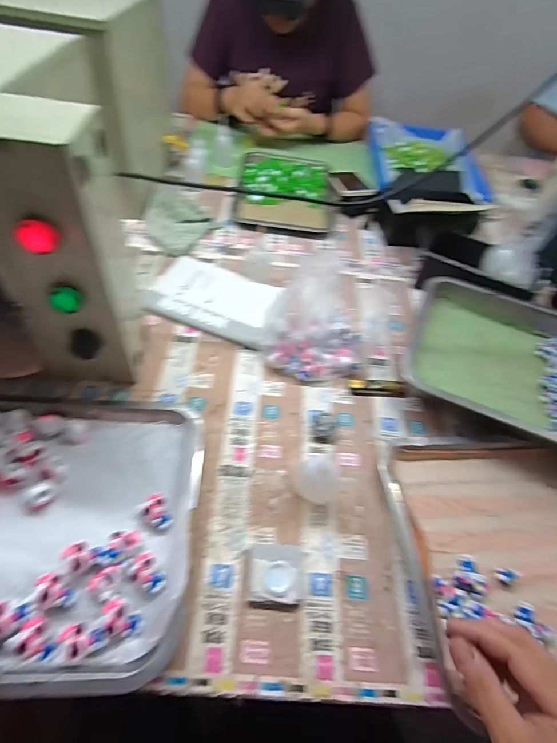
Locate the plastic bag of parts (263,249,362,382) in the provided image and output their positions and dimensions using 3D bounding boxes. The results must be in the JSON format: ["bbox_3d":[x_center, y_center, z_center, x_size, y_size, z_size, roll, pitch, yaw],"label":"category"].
[{"bbox_3d":[0.055,-0.078,0.513,0.138,0.093,0.152,10,52,-1],"label":"plastic bag of parts"}]

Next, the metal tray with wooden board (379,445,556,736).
[{"bbox_3d":[0.285,0.196,0.394,0.315,0.032,0.257,1,52,-8],"label":"metal tray with wooden board"}]

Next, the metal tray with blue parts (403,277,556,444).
[{"bbox_3d":[0.360,-0.001,0.527,0.345,0.056,0.259,24,53,11],"label":"metal tray with blue parts"}]

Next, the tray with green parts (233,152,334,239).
[{"bbox_3d":[0.017,-0.402,0.807,0.205,0.028,0.277,6,52,-4],"label":"tray with green parts"}]

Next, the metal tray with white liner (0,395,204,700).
[{"bbox_3d":[-0.260,0.135,0.361,0.353,0.033,0.271,4,52,-5],"label":"metal tray with white liner"}]

